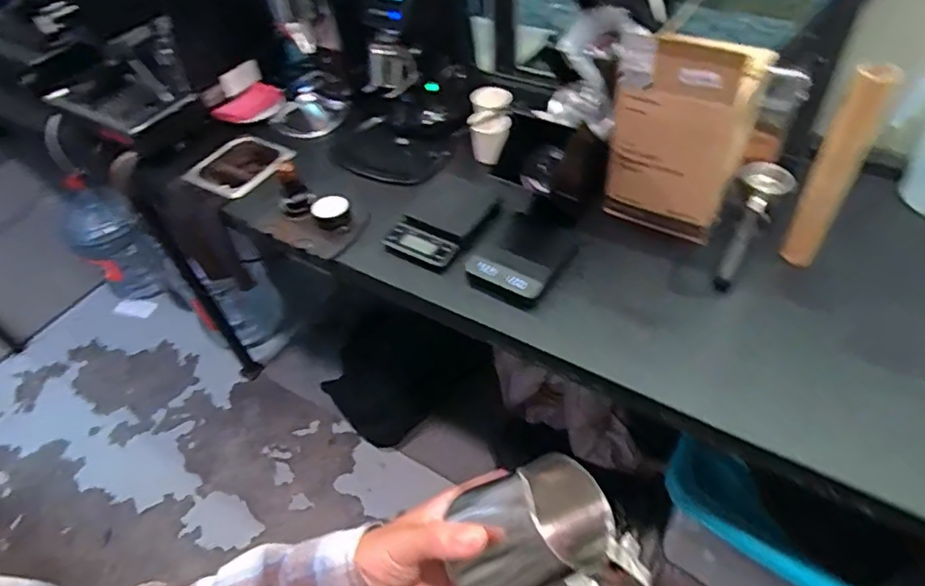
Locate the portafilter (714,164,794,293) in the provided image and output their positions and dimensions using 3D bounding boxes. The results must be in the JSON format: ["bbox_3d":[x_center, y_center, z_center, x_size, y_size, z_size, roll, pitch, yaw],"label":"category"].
[{"bbox_3d":[0.456,-0.116,0.934,0.079,0.069,0.252,23,70,24],"label":"portafilter"}]

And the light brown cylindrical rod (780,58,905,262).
[{"bbox_3d":[0.509,-0.159,0.809,0.049,0.312,0.046,-3,48,4],"label":"light brown cylindrical rod"}]

